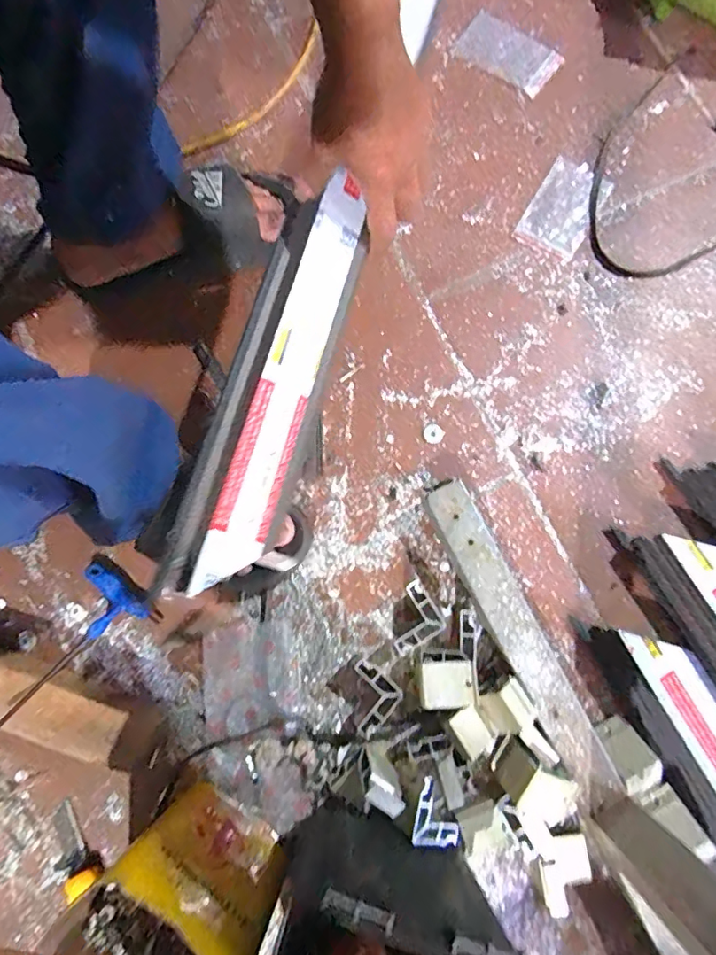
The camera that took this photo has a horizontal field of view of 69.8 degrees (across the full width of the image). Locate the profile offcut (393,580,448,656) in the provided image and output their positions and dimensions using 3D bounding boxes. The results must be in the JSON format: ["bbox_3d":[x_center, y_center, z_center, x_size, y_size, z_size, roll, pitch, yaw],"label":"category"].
[{"bbox_3d":[0.048,0.133,0.485,0.050,0.038,0.051,-34,81,-6],"label":"profile offcut"}]

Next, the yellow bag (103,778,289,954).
[{"bbox_3d":[-0.108,0.292,0.389,0.111,0.161,0.022,39,82,7],"label":"yellow bag"}]

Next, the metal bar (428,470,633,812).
[{"bbox_3d":[0.145,0.144,0.478,0.042,0.044,0.295,-26,80,-4],"label":"metal bar"}]

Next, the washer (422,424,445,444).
[{"bbox_3d":[0.078,-0.045,0.533,0.020,0.004,0.021,0,79,0],"label":"washer"}]

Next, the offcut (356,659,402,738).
[{"bbox_3d":[0.008,0.201,0.472,0.053,0.037,0.053,38,82,7],"label":"offcut"}]

